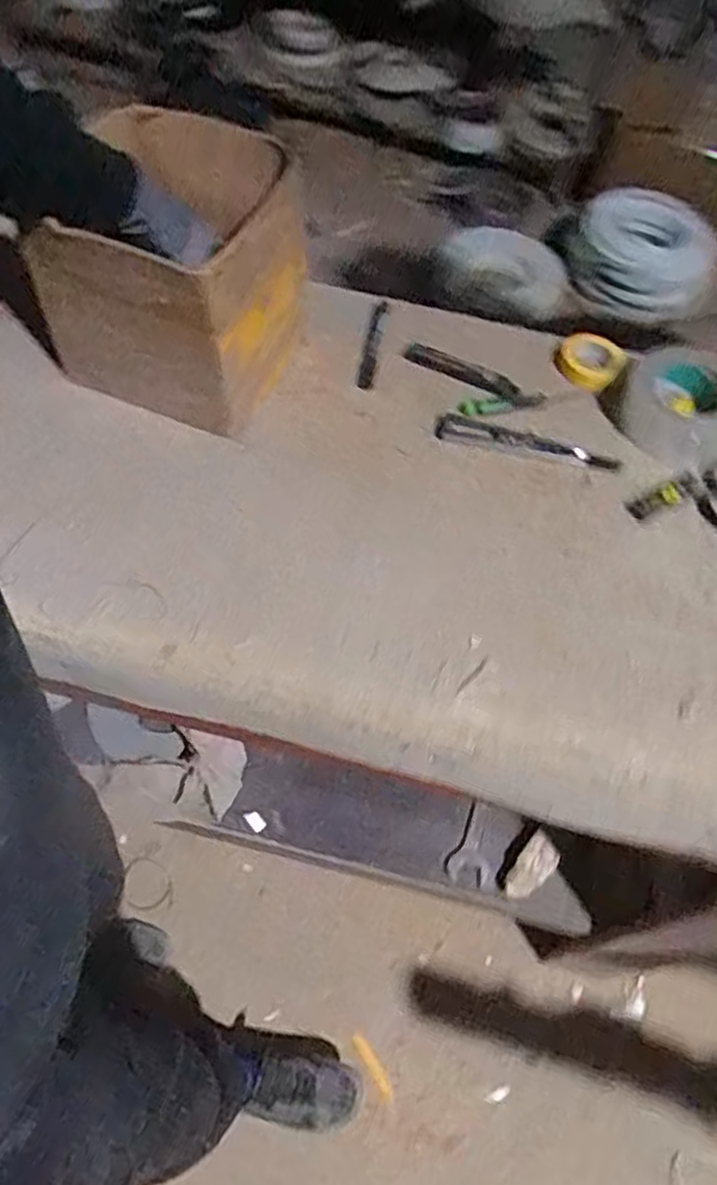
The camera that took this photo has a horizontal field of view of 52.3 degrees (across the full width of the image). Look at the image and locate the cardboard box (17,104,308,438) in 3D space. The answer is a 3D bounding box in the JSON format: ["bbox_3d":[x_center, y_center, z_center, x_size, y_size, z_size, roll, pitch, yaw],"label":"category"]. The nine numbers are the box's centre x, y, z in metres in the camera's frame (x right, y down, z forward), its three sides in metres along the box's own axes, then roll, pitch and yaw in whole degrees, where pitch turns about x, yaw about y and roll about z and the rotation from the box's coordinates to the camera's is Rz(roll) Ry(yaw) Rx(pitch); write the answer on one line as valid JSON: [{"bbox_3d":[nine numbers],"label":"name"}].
[{"bbox_3d":[-0.161,-0.306,0.674,0.192,0.179,0.229,23,67,10],"label":"cardboard box"}]

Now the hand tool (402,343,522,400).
[{"bbox_3d":[0.108,-0.234,0.765,0.128,0.011,0.027,29,68,12],"label":"hand tool"}]

